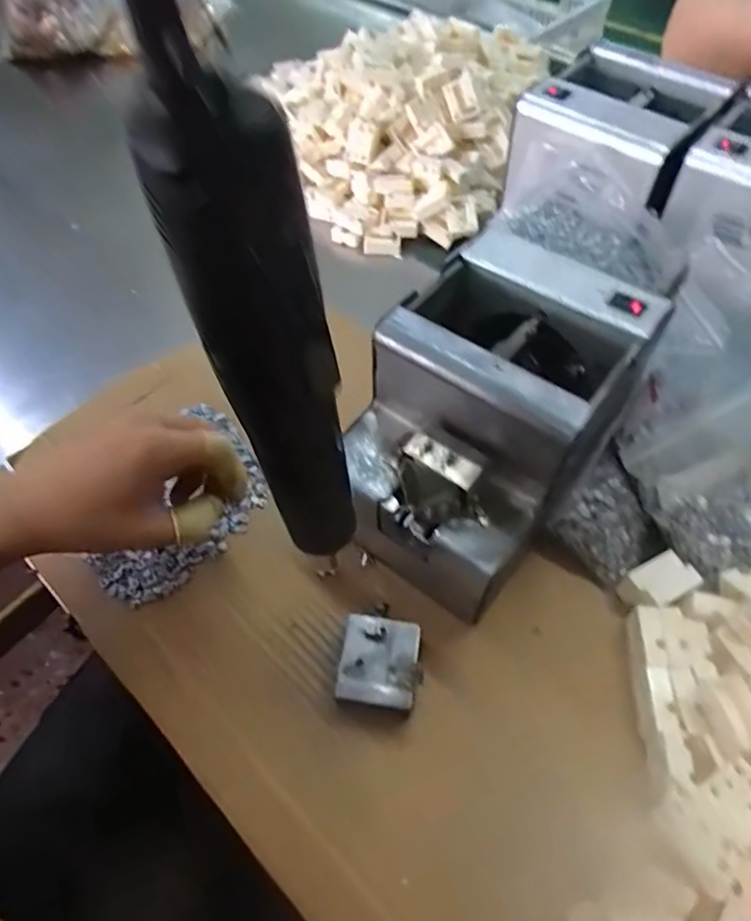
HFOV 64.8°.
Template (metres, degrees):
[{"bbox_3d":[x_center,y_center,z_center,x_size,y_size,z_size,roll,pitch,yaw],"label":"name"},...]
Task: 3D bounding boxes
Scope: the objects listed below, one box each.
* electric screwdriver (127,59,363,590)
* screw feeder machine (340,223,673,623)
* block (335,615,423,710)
[{"bbox_3d":[-0.037,-0.031,0.215,0.036,0.196,0.050,-17,58,-9],"label":"electric screwdriver"},{"bbox_3d":[0.063,-0.018,0.377,0.126,0.146,0.186,32,64,21],"label":"screw feeder machine"},{"bbox_3d":[0.003,0.125,0.359,0.047,0.032,0.050,6,58,6],"label":"block"}]

